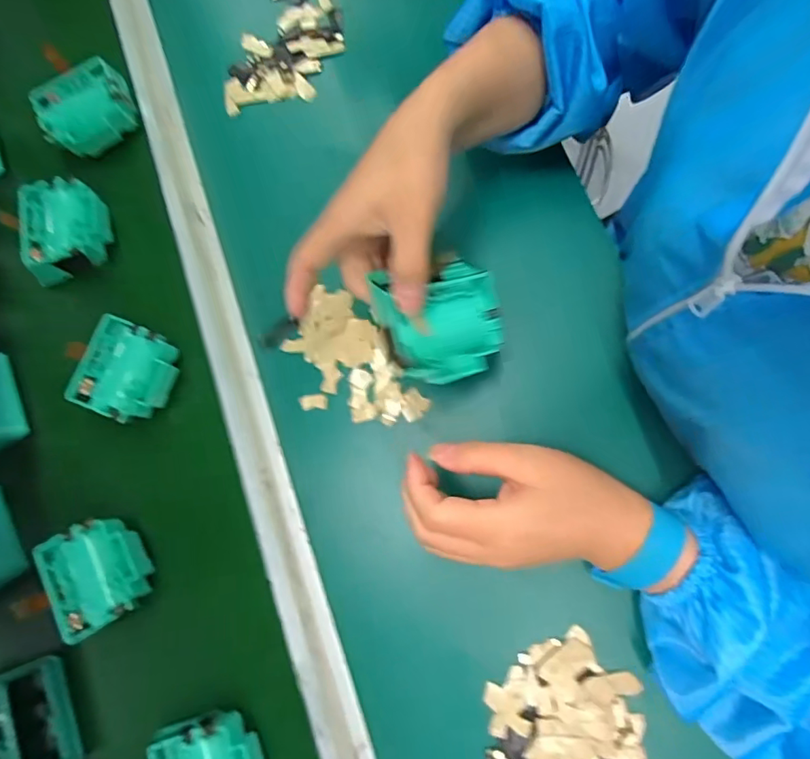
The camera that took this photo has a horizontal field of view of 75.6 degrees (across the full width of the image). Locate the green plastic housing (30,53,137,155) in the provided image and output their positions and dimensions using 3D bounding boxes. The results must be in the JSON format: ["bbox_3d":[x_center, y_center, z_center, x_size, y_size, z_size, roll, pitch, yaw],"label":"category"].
[{"bbox_3d":[-0.287,-0.239,0.461,0.084,0.037,0.064,-27,74,-7],"label":"green plastic housing"}]

